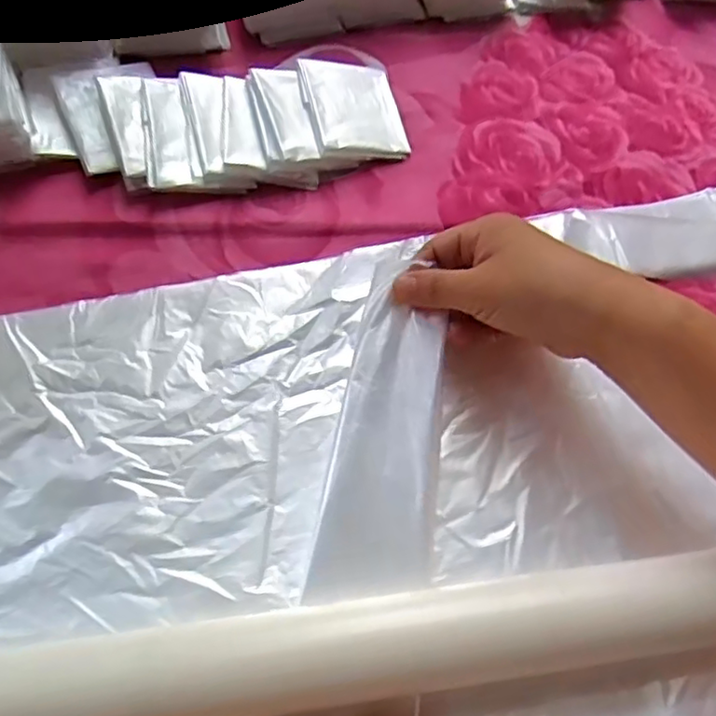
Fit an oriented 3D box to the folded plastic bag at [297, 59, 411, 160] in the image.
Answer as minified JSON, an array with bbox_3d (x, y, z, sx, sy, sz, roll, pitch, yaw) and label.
[{"bbox_3d":[-0.003,-0.173,0.439,0.062,0.014,0.086,-11,65,-9],"label":"folded plastic bag"}]

